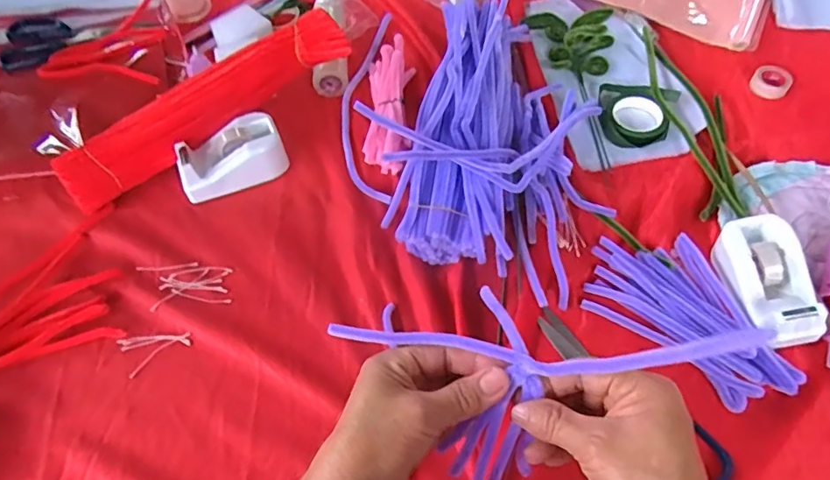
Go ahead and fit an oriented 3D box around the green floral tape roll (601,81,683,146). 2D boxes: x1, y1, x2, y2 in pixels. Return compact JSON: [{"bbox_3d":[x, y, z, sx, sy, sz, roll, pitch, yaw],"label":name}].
[{"bbox_3d":[0.216,-0.126,0.540,0.071,0.018,0.074,-1,61,1],"label":"green floral tape roll"}]

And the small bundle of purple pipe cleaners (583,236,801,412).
[{"bbox_3d":[0.225,0.055,0.445,0.170,0.019,0.098,37,68,20],"label":"small bundle of purple pipe cleaners"}]

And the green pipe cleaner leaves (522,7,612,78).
[{"bbox_3d":[0.167,-0.224,0.582,0.094,0.047,0.080,4,61,4],"label":"green pipe cleaner leaves"}]

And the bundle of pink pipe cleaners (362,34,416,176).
[{"bbox_3d":[-0.027,-0.141,0.561,0.045,0.030,0.165,0,61,2],"label":"bundle of pink pipe cleaners"}]

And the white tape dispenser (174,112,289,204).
[{"bbox_3d":[-0.175,-0.076,0.524,0.098,0.040,0.056,-27,63,-12],"label":"white tape dispenser"}]

